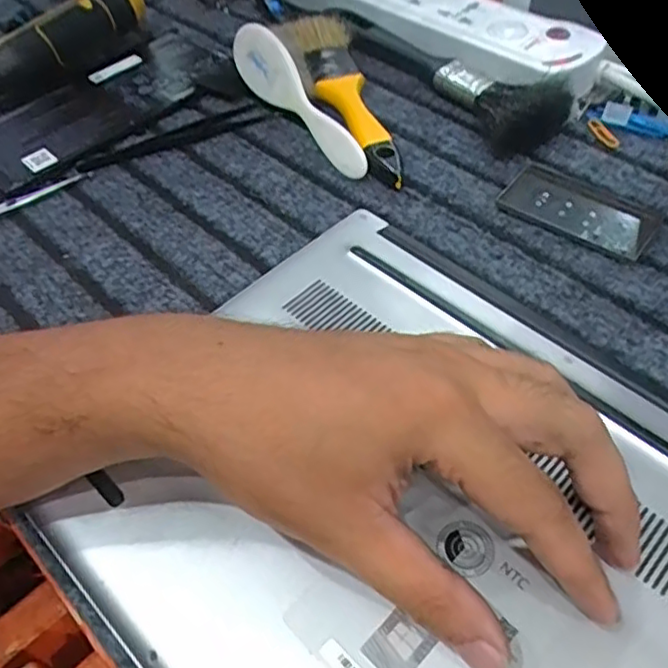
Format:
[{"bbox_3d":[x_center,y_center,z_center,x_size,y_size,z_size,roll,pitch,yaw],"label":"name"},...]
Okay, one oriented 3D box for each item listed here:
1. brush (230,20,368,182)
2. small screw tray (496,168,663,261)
[{"bbox_3d":[-0.025,-0.147,0.403,0.028,0.043,0.134,-24,54,-15],"label":"brush"},{"bbox_3d":[0.136,-0.070,0.358,0.081,0.004,0.043,29,59,25],"label":"small screw tray"}]

